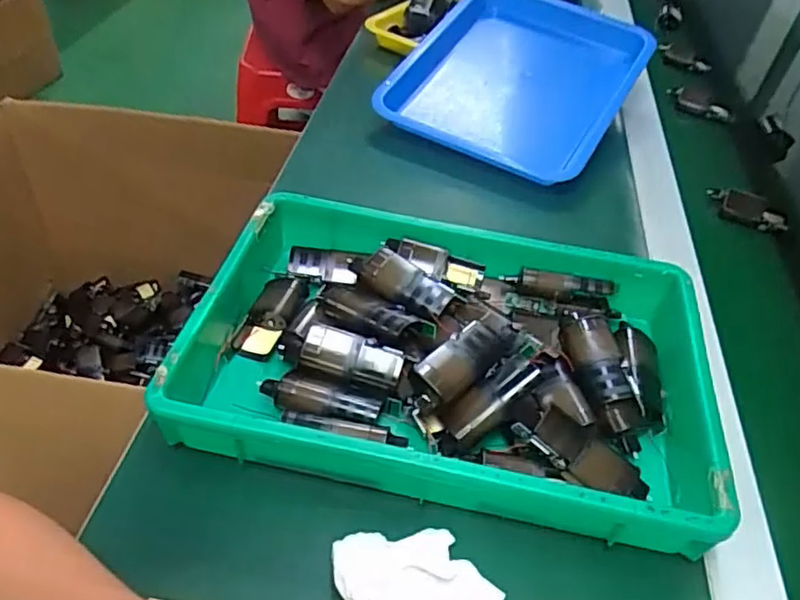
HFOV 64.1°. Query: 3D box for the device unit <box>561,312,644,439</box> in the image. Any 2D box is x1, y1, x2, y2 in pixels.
[{"bbox_3d":[0.151,0.057,0.484,0.034,0.037,0.100,-4,46,-10],"label":"device unit"}]

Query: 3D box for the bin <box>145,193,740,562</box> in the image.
[{"bbox_3d":[0.038,0.038,0.483,0.366,0.058,0.238,11,45,5],"label":"bin"}]

